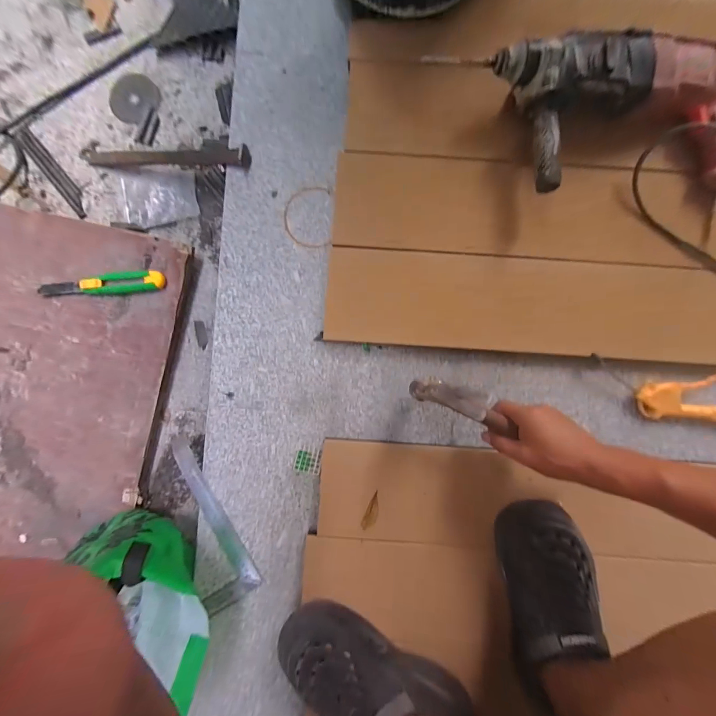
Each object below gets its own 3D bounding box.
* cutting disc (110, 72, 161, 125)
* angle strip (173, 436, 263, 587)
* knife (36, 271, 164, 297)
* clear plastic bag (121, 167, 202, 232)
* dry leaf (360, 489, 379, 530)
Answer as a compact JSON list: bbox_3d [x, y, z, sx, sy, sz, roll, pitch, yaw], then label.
[{"bbox_3d":[-0.426,-0.494,0.621,0.086,0.004,0.090,0,93,0],"label":"cutting disc"},{"bbox_3d":[-0.232,0.245,0.523,0.031,0.007,0.263,-31,87,0],"label":"angle strip"},{"bbox_3d":[-0.443,-0.124,0.565,0.217,0.025,0.034,-6,88,1],"label":"knife"},{"bbox_3d":[-0.371,-0.303,0.614,0.137,0.014,0.107,-6,88,1],"label":"clear plastic bag"},{"bbox_3d":[0.023,0.234,0.500,0.020,0.007,0.058,23,89,2],"label":"dry leaf"}]

